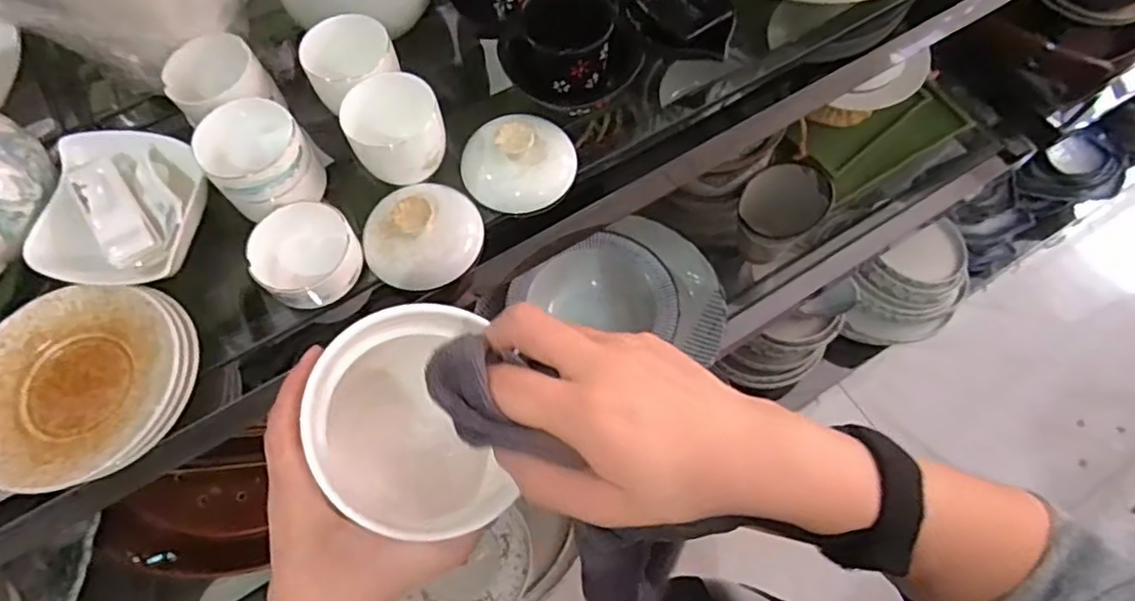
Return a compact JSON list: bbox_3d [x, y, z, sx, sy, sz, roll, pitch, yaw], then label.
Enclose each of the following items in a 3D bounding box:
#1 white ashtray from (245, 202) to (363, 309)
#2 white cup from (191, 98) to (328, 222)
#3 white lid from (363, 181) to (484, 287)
[{"bbox_3d":[-0.198,-0.033,0.482,0.075,0.035,0.073,0,67,0],"label":"white ashtray"},{"bbox_3d":[-0.239,-0.108,0.495,0.072,0.059,0.074,0,67,0],"label":"white cup"},{"bbox_3d":[-0.113,-0.054,0.489,0.091,0.039,0.081,-13,67,-6],"label":"white lid"}]

